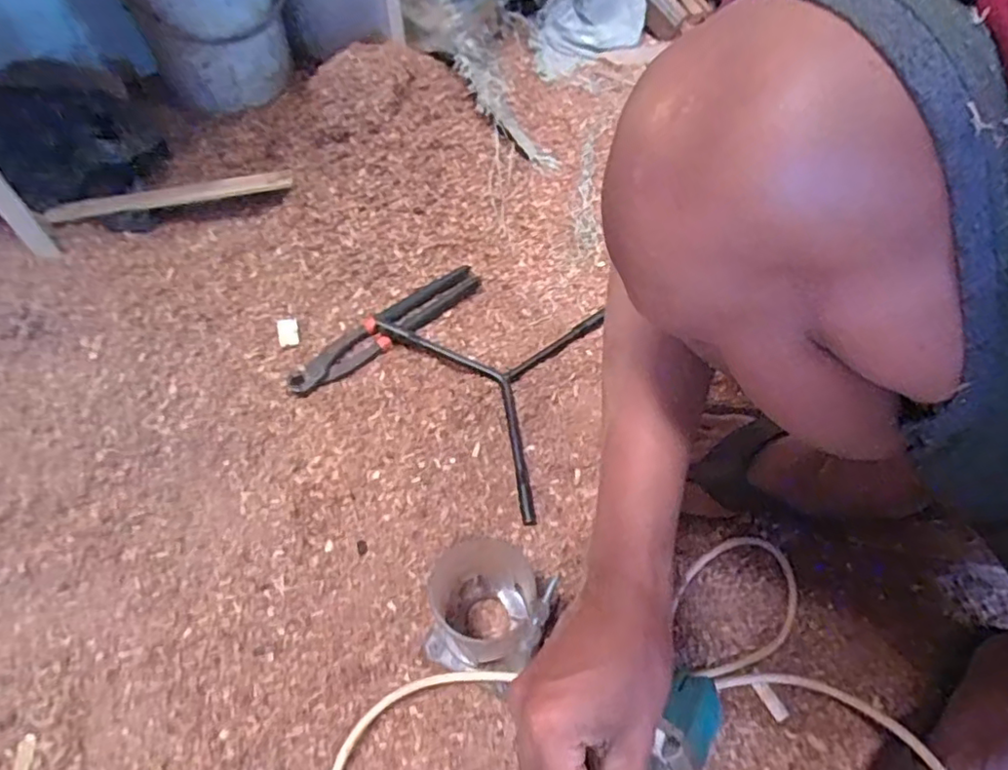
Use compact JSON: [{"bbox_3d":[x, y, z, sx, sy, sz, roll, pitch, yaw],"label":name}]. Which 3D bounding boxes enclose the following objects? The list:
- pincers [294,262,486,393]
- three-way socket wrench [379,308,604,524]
[{"bbox_3d":[-0.117,-0.060,0.627,0.219,0.016,0.041,-33,63,-18],"label":"pincers"},{"bbox_3d":[0.026,-0.023,0.606,0.202,0.024,0.243,-34,64,-18],"label":"three-way socket wrench"}]

